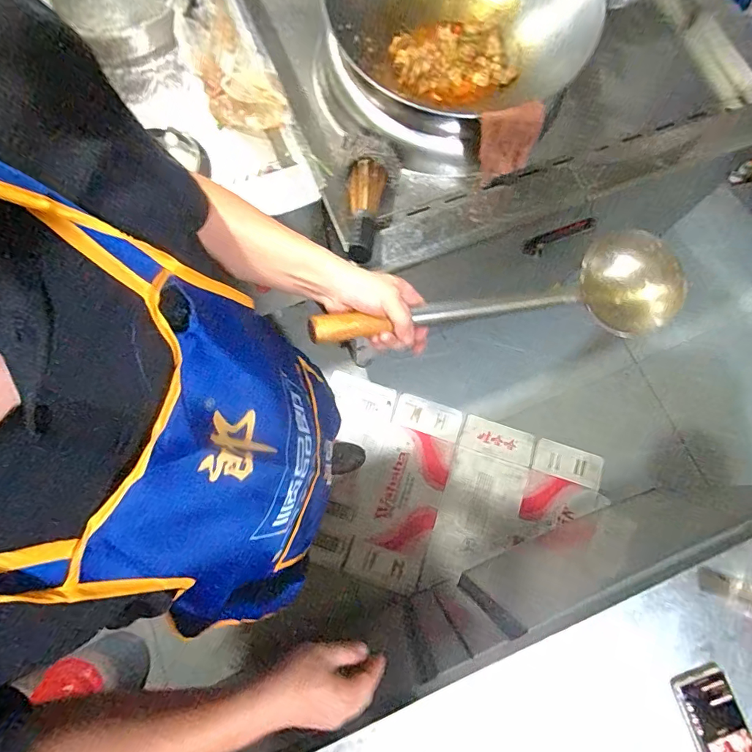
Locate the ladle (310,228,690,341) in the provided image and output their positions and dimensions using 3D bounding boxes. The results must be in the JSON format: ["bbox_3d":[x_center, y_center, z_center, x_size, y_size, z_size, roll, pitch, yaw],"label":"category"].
[{"bbox_3d":[0.180,-0.106,0.572,0.545,0.055,0.151,-10,73,-19],"label":"ladle"}]

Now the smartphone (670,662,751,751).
[{"bbox_3d":[0.468,0.490,0.593,0.080,0.013,0.165,-16,74,-7],"label":"smartphone"}]

